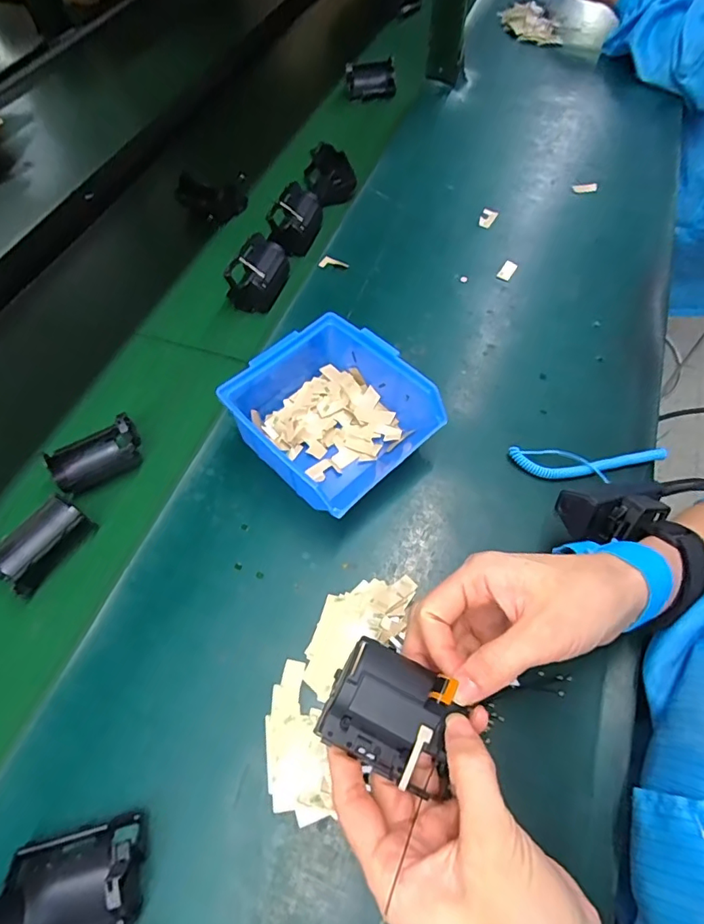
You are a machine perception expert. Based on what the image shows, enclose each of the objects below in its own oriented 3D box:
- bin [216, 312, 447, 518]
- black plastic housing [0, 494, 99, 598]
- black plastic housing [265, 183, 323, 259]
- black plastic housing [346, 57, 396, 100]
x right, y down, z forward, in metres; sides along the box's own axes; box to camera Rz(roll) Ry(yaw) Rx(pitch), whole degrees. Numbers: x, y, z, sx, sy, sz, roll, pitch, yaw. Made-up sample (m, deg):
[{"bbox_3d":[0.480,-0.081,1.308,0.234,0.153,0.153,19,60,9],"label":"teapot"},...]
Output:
[{"bbox_3d":[-0.017,-0.040,0.405,0.140,0.068,0.119,37,65,22],"label":"bin"},{"bbox_3d":[-0.228,0.061,0.372,0.032,0.044,0.067,30,62,19],"label":"black plastic housing"},{"bbox_3d":[-0.062,-0.266,0.552,0.047,0.044,0.062,11,58,8],"label":"black plastic housing"},{"bbox_3d":[0.027,-0.573,0.749,0.070,0.034,0.054,-4,57,-2],"label":"black plastic housing"}]

